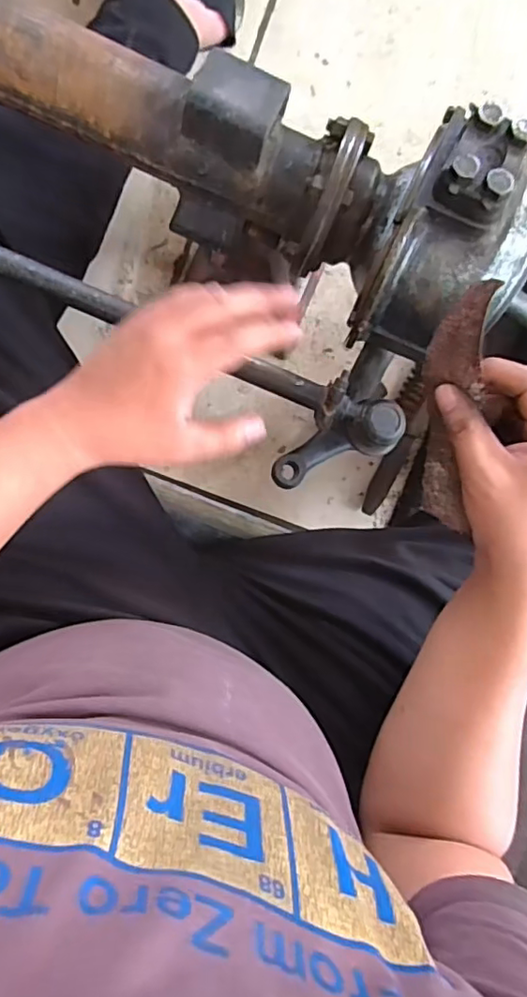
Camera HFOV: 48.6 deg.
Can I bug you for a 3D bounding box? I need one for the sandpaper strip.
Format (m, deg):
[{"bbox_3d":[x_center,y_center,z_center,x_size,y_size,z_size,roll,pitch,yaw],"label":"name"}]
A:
[{"bbox_3d":[0.126,-0.055,0.391,0.025,0.044,0.177,-11,129,-3],"label":"sandpaper strip"}]

